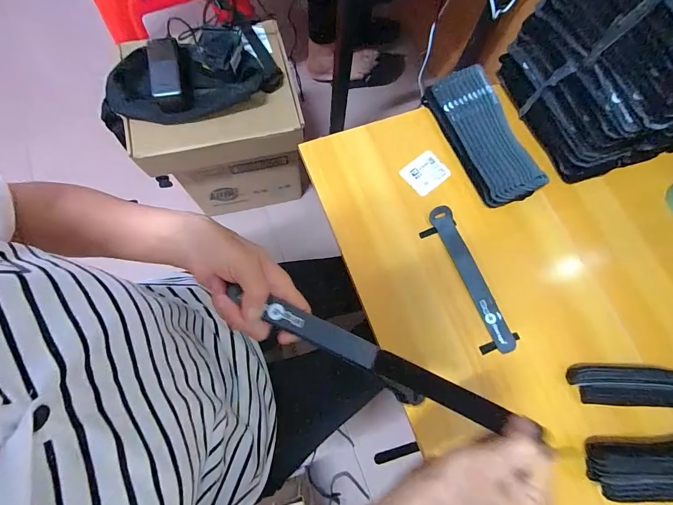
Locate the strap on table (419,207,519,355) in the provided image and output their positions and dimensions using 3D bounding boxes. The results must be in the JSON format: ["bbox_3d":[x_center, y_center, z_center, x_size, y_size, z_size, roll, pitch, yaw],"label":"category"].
[{"bbox_3d":[0.167,0.034,0.433,0.050,0.007,0.198,-22,77,-7],"label":"strap on table"}]

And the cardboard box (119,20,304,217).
[{"bbox_3d":[-0.255,-0.289,0.825,0.320,0.342,0.267,-11,76,-4],"label":"cardboard box"}]

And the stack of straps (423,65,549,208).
[{"bbox_3d":[0.205,-0.162,0.470,0.087,0.035,0.197,-22,77,-7],"label":"stack of straps"}]

